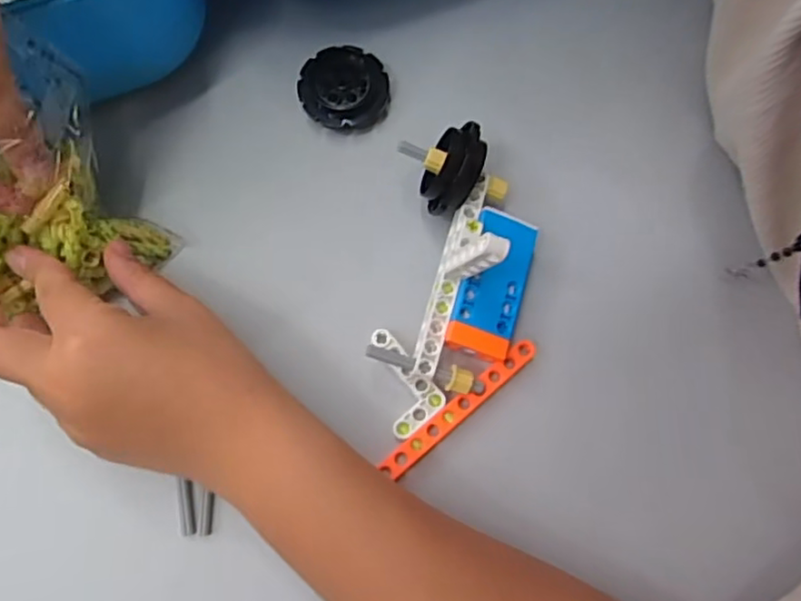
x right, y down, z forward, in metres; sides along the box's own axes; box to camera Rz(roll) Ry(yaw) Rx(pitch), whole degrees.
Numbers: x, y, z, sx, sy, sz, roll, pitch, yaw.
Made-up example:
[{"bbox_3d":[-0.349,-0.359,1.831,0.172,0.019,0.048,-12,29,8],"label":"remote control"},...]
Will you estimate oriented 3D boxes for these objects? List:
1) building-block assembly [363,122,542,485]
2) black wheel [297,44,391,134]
[{"bbox_3d":[0.026,-0.006,0.290,0.070,0.060,0.162,9,76,2],"label":"building-block assembly"},{"bbox_3d":[-0.031,-0.116,0.349,0.048,0.015,0.045,0,76,0],"label":"black wheel"}]

